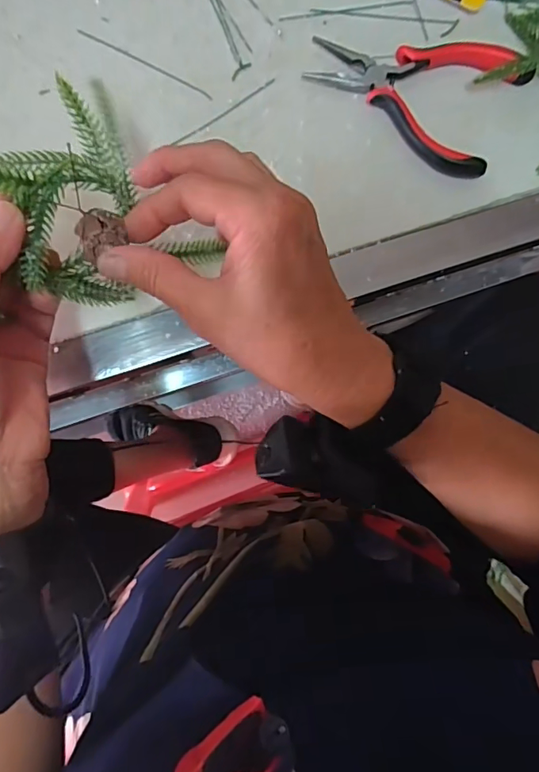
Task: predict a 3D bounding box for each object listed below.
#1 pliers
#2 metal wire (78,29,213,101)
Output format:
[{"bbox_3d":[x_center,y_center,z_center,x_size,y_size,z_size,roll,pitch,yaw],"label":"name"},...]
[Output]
[{"bbox_3d":[0.094,-0.194,0.306,0.126,0.016,0.080,29,86,-2],"label":"pliers"},{"bbox_3d":[-0.077,-0.201,0.303,0.091,0.004,0.004,27,86,-3],"label":"metal wire"}]

